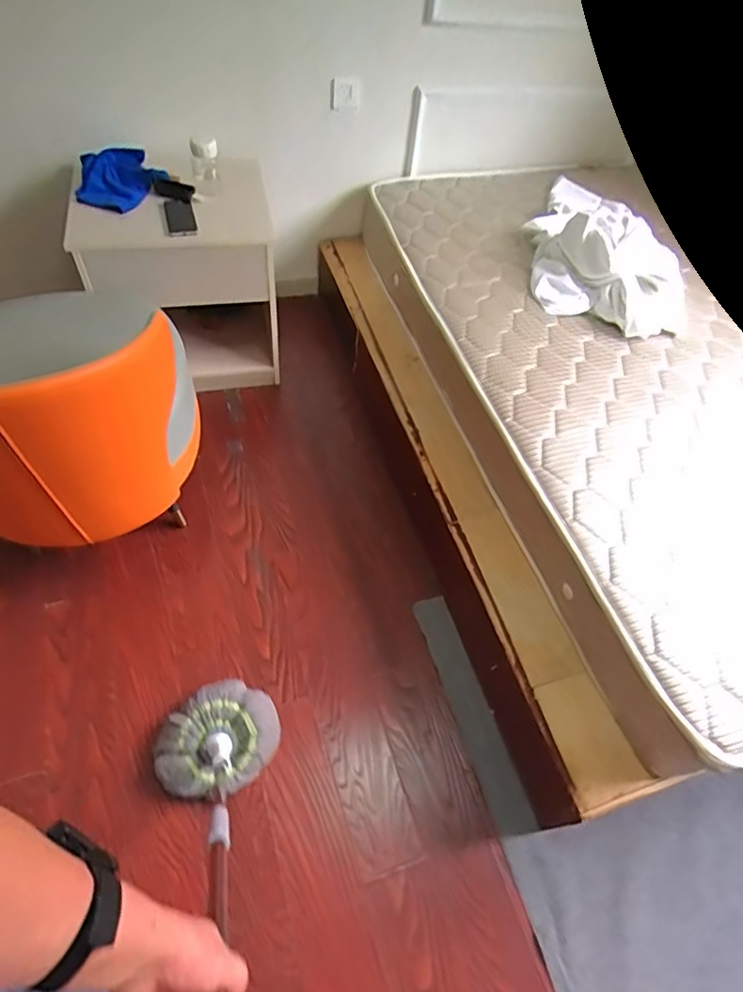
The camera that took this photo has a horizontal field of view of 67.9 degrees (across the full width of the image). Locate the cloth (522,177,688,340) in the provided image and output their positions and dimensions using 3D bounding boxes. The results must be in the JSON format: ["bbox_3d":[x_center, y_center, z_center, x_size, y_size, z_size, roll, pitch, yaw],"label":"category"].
[{"bbox_3d":[0.703,-0.775,1.654,0.460,0.180,0.694,11,55,1],"label":"cloth"}]

